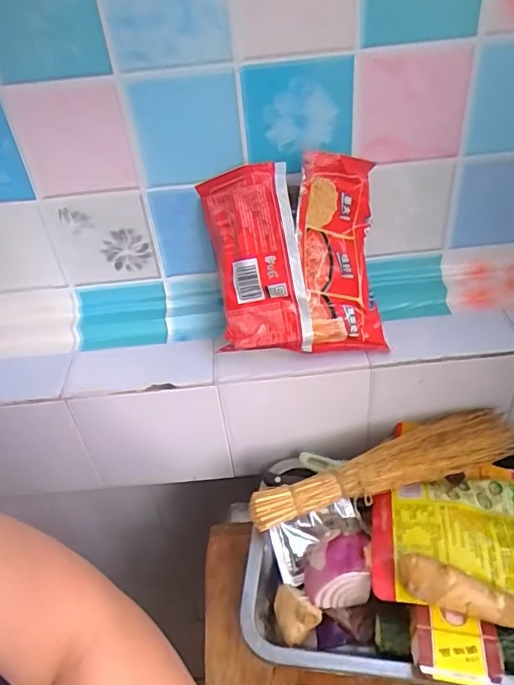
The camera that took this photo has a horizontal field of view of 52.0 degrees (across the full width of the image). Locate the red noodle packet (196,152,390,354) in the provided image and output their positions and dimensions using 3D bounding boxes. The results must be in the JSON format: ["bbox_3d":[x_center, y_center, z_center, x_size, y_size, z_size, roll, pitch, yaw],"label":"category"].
[{"bbox_3d":[0.036,-0.076,0.499,0.158,0.182,0.051,-7,10,-2],"label":"red noodle packet"}]

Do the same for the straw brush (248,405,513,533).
[{"bbox_3d":[0.122,0.119,0.507,0.263,0.032,0.059,-14,40,-9],"label":"straw brush"}]

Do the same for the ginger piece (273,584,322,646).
[{"bbox_3d":[0.032,0.233,0.460,0.034,0.022,0.047,-22,42,-17],"label":"ginger piece"}]

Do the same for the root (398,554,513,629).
[{"bbox_3d":[0.165,0.199,0.409,0.108,0.030,0.026,15,44,24],"label":"root"}]

